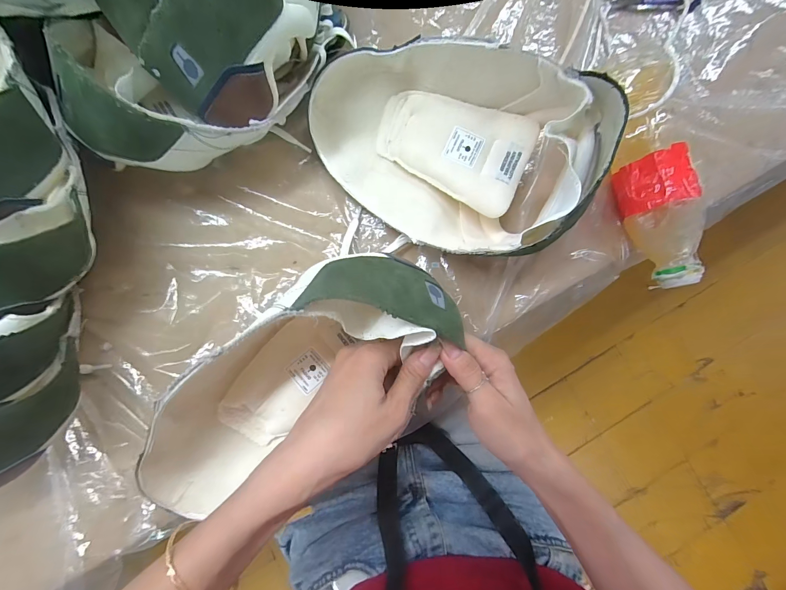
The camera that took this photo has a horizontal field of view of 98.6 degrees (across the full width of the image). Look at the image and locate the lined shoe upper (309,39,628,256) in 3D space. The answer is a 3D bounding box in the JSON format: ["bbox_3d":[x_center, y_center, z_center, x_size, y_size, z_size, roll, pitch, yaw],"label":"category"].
[{"bbox_3d":[0.044,-0.115,0.281,0.248,0.086,0.143,15,83,-2],"label":"lined shoe upper"}]

